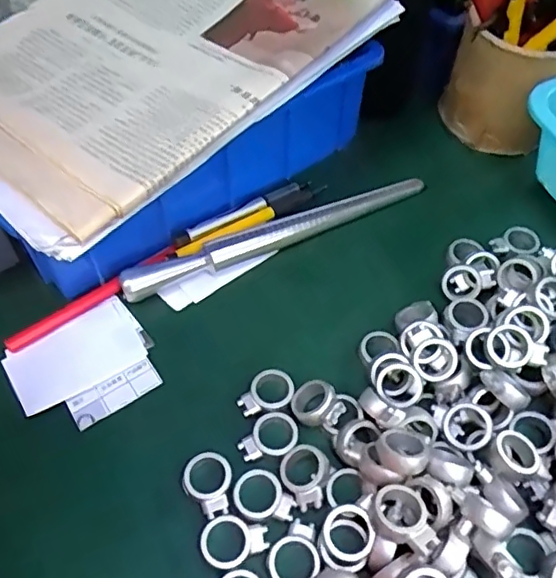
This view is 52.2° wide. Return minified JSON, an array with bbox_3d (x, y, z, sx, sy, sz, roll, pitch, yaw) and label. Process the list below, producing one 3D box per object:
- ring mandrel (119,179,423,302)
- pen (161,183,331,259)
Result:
[{"bbox_3d":[0.002,-0.043,0.413,0.234,0.016,0.019,-21,56,-15],"label":"ring mandrel"},{"bbox_3d":[-0.021,-0.051,0.421,0.131,0.006,0.013,-30,58,-21],"label":"pen"}]

